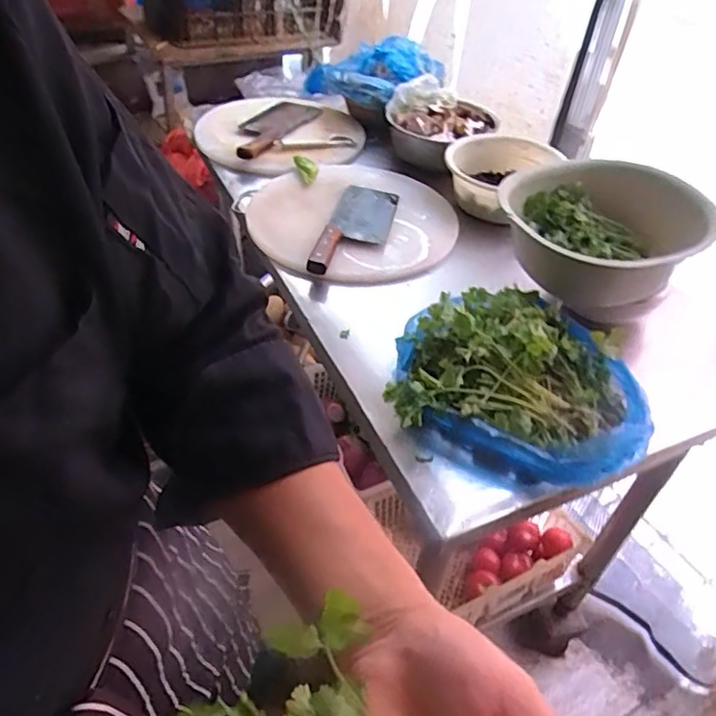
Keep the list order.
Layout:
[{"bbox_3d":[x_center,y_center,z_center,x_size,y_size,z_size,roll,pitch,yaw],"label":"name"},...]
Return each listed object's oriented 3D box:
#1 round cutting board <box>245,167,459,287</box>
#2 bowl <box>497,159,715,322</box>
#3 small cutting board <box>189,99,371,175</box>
[{"bbox_3d":[-0.003,-0.241,1.021,0.351,0.054,0.344,2,44,-2],"label":"round cutting board"},{"bbox_3d":[0.326,-0.169,0.796,0.259,0.125,0.238,3,44,-2],"label":"bowl"},{"bbox_3d":[-0.172,-0.498,1.290,0.362,0.030,0.375,1,44,-4],"label":"small cutting board"}]

